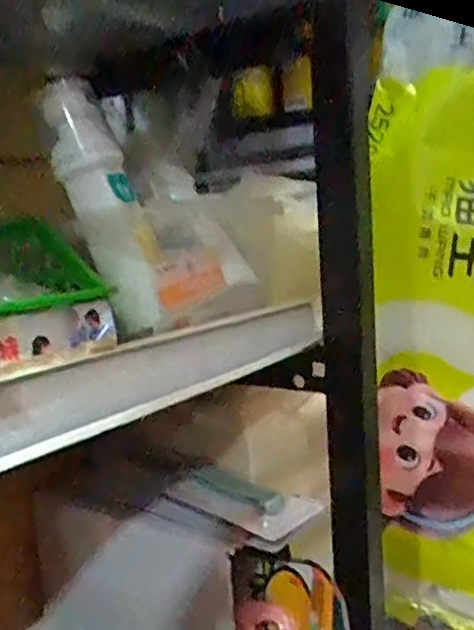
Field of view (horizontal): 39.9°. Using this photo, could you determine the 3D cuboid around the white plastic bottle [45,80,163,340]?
[{"bbox_3d":[-0.075,-0.065,0.385,0.037,0.150,0.039,-25,-7,39],"label":"white plastic bottle"}]

